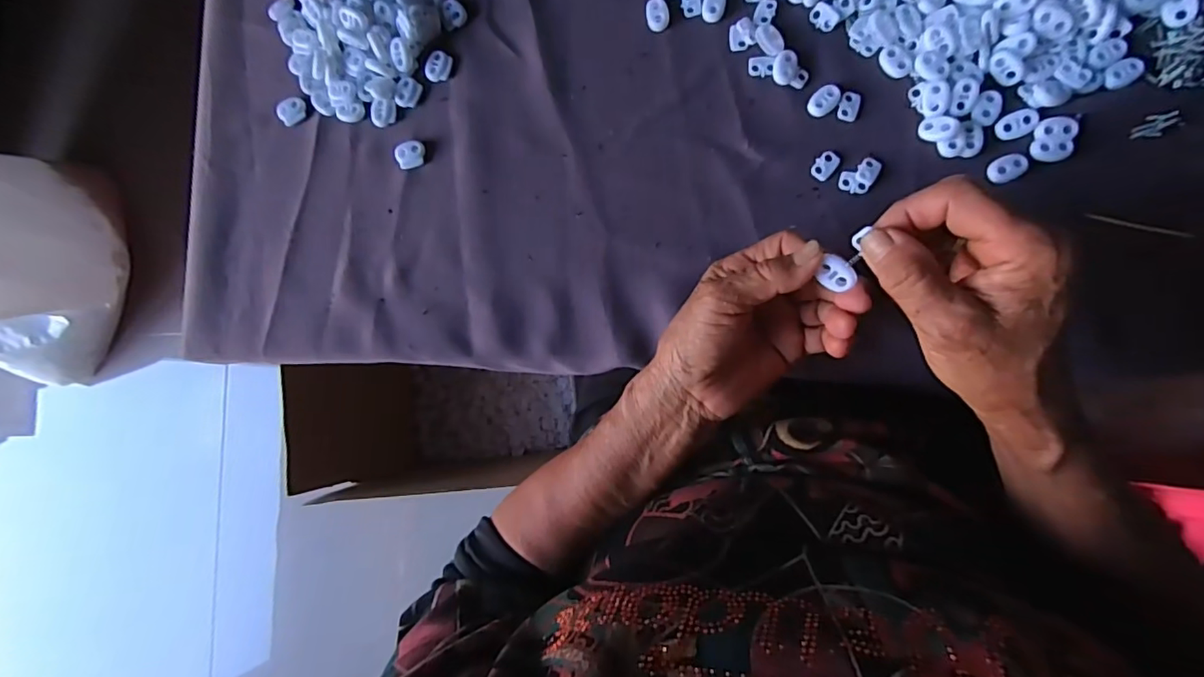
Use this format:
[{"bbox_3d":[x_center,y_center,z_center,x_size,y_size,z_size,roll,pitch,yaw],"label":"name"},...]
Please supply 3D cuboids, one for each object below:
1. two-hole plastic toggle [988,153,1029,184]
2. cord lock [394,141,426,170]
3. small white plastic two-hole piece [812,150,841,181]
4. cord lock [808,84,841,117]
[{"bbox_3d":[0.250,-0.105,0.327,0.023,0.004,0.016,-28,81,5],"label":"two-hole plastic toggle"},{"bbox_3d":[-0.140,-0.134,0.390,0.022,0.008,0.018,-11,83,7],"label":"cord lock"},{"bbox_3d":[0.145,-0.113,0.346,0.013,0.004,0.019,40,91,10],"label":"small white plastic two-hole piece"},{"bbox_3d":[0.145,-0.155,0.348,0.022,0.004,0.015,-42,80,3],"label":"cord lock"}]

